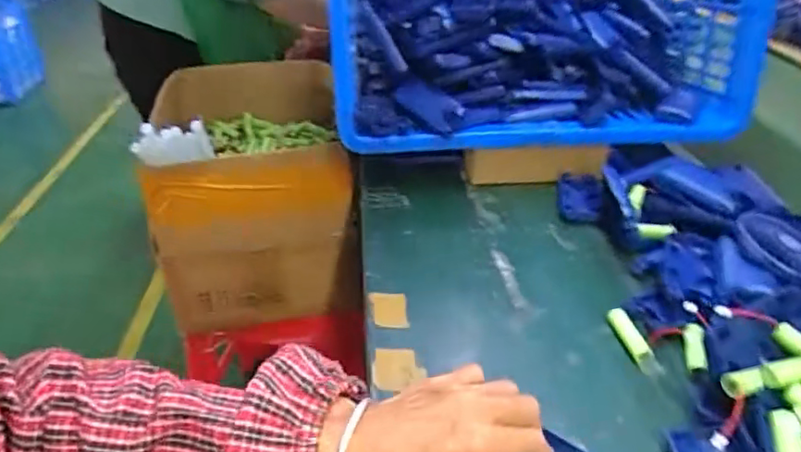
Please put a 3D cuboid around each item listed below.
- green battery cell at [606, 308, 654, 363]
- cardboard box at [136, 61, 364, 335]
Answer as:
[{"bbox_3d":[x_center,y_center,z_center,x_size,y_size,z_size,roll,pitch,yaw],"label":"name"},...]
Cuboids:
[{"bbox_3d":[0.187,0.088,0.474,0.014,0.012,0.055,-7,33,-8],"label":"green battery cell"},{"bbox_3d":[-0.224,-0.072,0.962,0.284,0.271,0.376,-4,32,-5],"label":"cardboard box"}]

